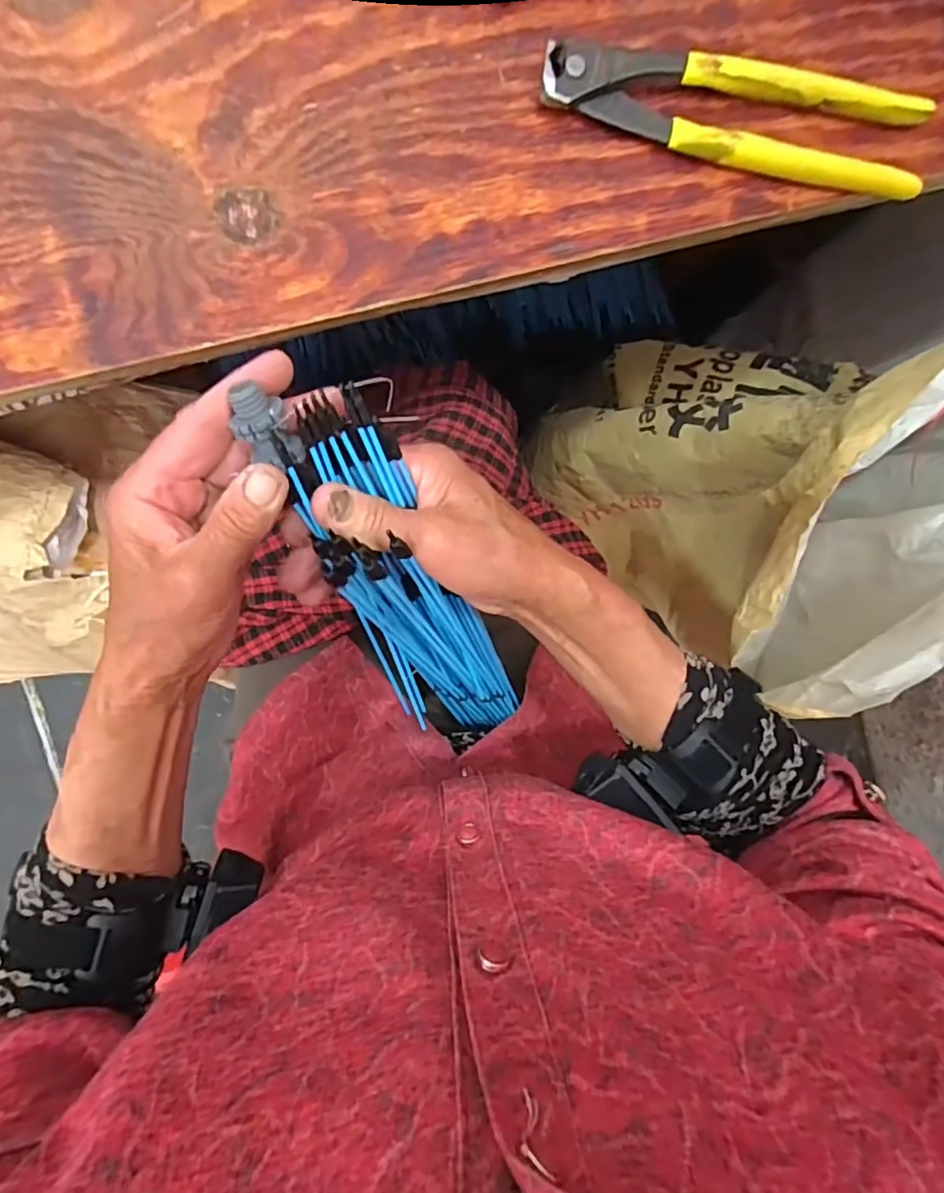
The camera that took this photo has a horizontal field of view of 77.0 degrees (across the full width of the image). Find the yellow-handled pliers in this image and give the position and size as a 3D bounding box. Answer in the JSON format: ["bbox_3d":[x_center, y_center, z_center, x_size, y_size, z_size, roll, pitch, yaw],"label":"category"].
[{"bbox_3d":[0.134,-0.244,0.303,0.198,0.017,0.047,8,92,-4],"label":"yellow-handled pliers"}]

